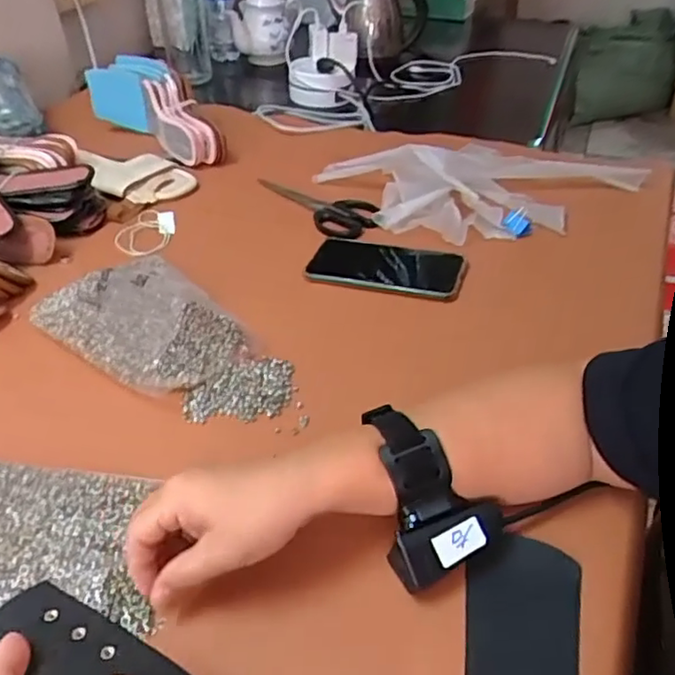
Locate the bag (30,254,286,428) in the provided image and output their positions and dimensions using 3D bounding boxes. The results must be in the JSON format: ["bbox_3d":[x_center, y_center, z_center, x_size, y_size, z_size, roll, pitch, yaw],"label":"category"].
[{"bbox_3d":[-0.150,-0.005,0.549,0.249,0.042,0.133,30,50,34],"label":"bag"}]

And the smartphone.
[{"bbox_3d":[0.051,-0.076,0.642,0.156,0.005,0.083,13,42,19],"label":"smartphone"}]

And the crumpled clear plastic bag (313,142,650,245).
[{"bbox_3d":[0.162,-0.173,0.710,0.378,0.066,0.134,2,40,7],"label":"crumpled clear plastic bag"}]

